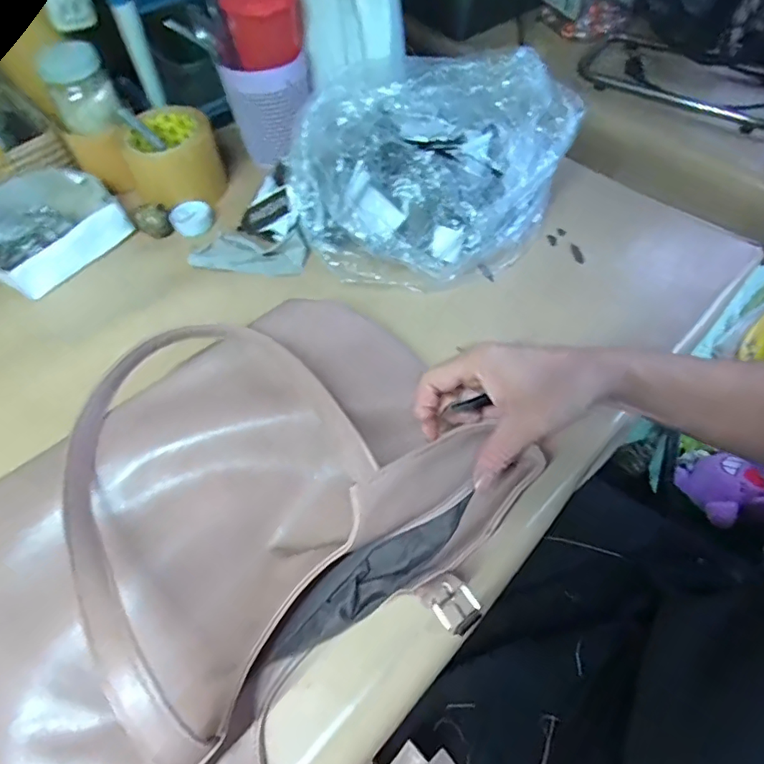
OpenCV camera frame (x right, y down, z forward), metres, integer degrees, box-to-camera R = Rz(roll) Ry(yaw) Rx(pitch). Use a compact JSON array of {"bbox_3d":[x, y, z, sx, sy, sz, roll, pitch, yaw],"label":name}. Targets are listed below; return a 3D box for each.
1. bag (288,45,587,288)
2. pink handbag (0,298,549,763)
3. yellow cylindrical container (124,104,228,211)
[{"bbox_3d":[0.042,-0.204,0.511,0.224,0.132,0.224,27,61,18],"label":"bag"},{"bbox_3d":[-0.110,0.090,0.335,0.284,0.100,0.376,36,64,23],"label":"pink handbag"},{"bbox_3d":[-0.234,-0.255,0.587,0.091,0.068,0.082,-8,57,-4],"label":"yellow cylindrical container"}]

